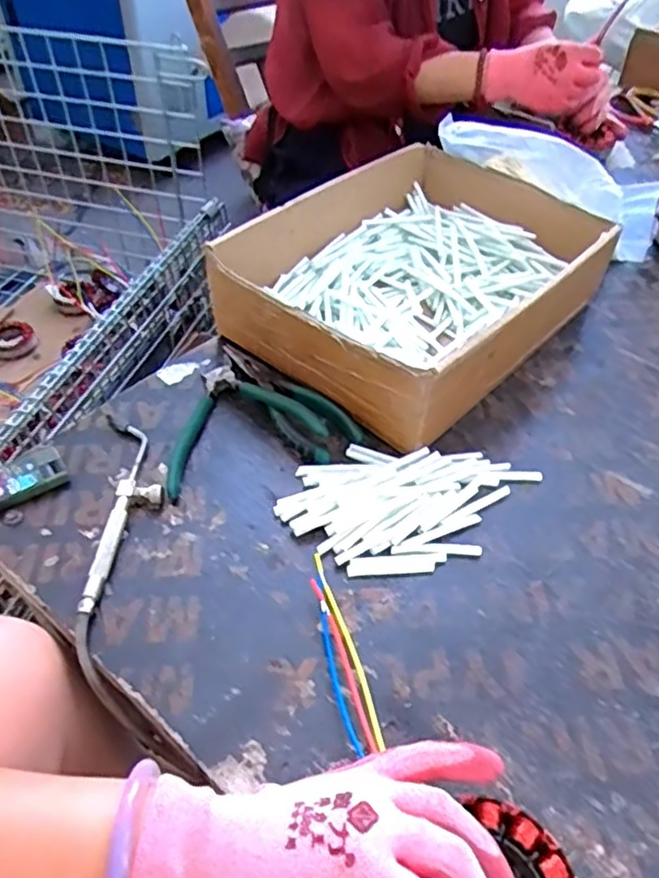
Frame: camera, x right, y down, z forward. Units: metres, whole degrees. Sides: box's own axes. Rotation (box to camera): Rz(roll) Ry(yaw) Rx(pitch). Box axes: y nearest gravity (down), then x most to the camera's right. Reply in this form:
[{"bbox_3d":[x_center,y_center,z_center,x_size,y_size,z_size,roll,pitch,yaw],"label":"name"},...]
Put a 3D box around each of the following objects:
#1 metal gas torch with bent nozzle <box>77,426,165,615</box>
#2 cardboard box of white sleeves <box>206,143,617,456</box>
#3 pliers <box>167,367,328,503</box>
[{"bbox_3d":[-0.140,0.052,0.464,0.037,0.014,0.158,1,47,-1],"label":"metal gas torch with bent nozzle"},{"bbox_3d":[0.088,-0.150,0.613,0.337,0.096,0.245,-35,57,-30],"label":"cardboard box of white sleeves"},{"bbox_3d":[-0.078,-0.020,0.521,0.121,0.031,0.122,-13,48,-14],"label":"pliers"}]

